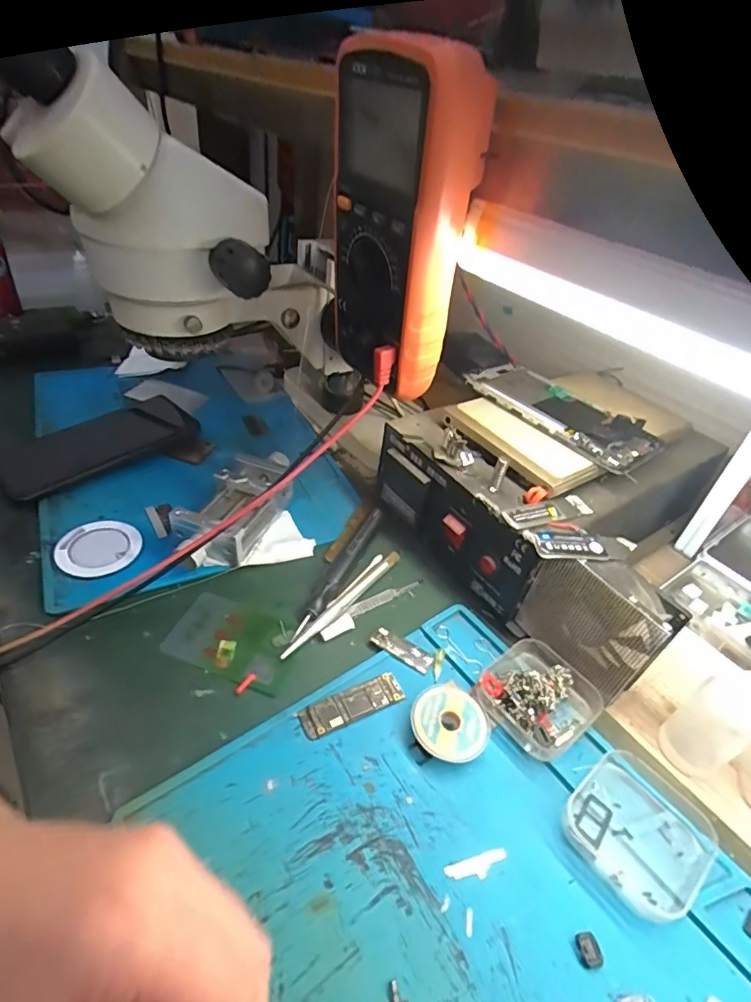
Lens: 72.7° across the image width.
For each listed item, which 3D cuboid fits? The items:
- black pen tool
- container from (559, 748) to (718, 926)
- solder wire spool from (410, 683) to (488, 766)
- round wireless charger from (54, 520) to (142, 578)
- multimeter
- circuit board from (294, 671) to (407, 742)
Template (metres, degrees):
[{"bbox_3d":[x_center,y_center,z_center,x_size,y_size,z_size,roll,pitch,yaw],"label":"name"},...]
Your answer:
[{"bbox_3d":[-0.026,0.051,0.386,0.012,0.019,0.133,19,40,14],"label":"black pen tool"},{"bbox_3d":[0.141,0.173,0.270,0.070,0.014,0.063,-23,48,-32],"label":"container"},{"bbox_3d":[0.044,0.133,0.303,0.046,0.011,0.045,5,39,-4],"label":"solder wire spool"},{"bbox_3d":[-0.208,0.035,0.384,0.056,0.007,0.054,5,39,-4],"label":"round wireless charger"},{"bbox_3d":[0.012,-0.154,0.298,0.052,0.167,0.082,-14,44,-25],"label":"multimeter"},{"bbox_3d":[-0.014,0.124,0.311,0.065,0.004,0.021,-13,43,-24],"label":"circuit board"}]

